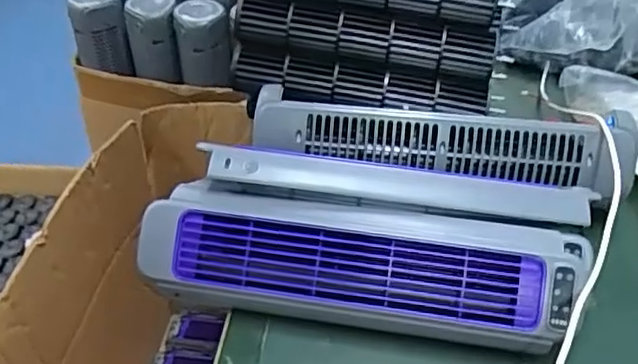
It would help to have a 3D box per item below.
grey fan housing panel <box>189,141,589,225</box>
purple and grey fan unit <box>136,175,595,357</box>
[{"bbox_3d":[0.053,0.001,0.450,0.278,0.013,0.036,8,64,2],"label":"grey fan housing panel"},{"bbox_3d":[0.026,0.061,0.446,0.295,0.069,0.068,8,43,6],"label":"purple and grey fan unit"}]

